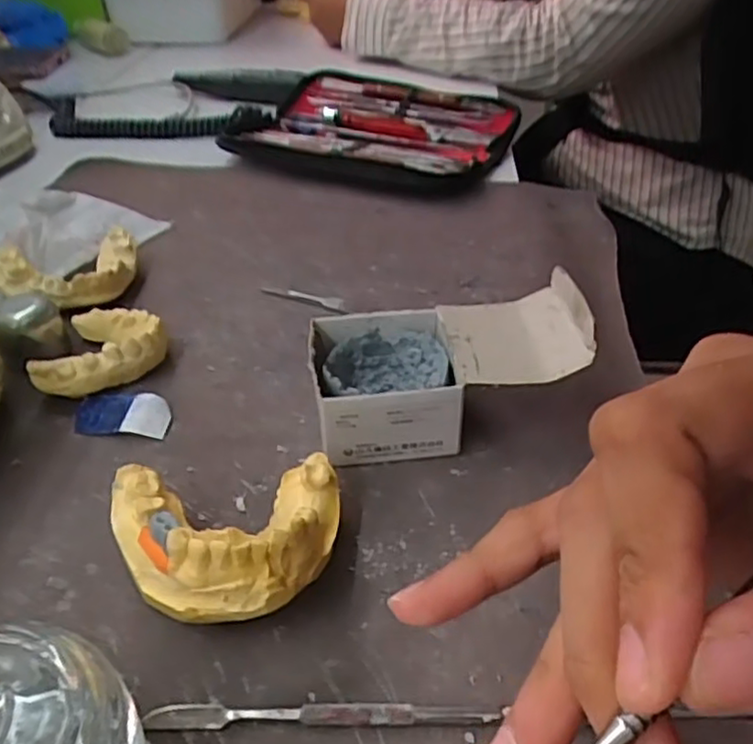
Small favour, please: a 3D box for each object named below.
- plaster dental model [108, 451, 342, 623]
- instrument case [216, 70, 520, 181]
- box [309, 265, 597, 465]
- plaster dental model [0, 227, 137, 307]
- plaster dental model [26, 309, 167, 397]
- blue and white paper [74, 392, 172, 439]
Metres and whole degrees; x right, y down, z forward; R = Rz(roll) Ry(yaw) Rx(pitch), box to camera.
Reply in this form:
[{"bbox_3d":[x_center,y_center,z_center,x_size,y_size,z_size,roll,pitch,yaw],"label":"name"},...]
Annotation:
[{"bbox_3d":[-0.045,0.052,0.217,0.072,0.040,0.057,-9,40,-12],"label":"plaster dental model"},{"bbox_3d":[0.000,-0.196,0.545,0.202,0.028,0.169,12,40,14],"label":"instrument case"},{"bbox_3d":[0.027,-0.002,0.278,0.107,0.049,0.057,-5,39,-6],"label":"box"},{"bbox_3d":[-0.158,-0.052,0.355,0.070,0.024,0.045,-25,45,-28],"label":"plaster dental model"},{"bbox_3d":[-0.129,-0.012,0.313,0.057,0.019,0.051,-22,44,-25],"label":"plaster dental model"},{"bbox_3d":[-0.107,0.018,0.287,0.041,0.007,0.020,5,39,5],"label":"blue and white paper"}]

